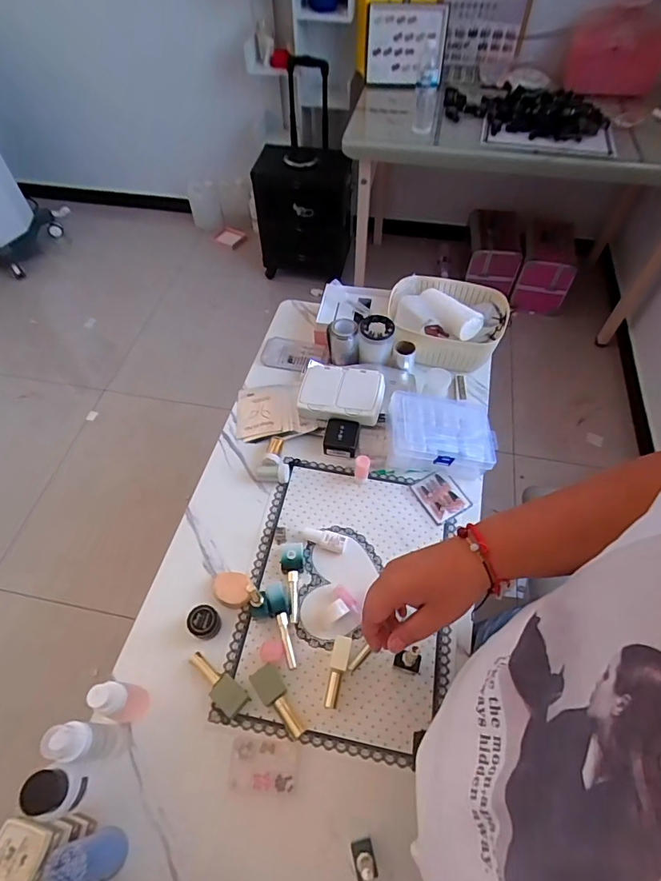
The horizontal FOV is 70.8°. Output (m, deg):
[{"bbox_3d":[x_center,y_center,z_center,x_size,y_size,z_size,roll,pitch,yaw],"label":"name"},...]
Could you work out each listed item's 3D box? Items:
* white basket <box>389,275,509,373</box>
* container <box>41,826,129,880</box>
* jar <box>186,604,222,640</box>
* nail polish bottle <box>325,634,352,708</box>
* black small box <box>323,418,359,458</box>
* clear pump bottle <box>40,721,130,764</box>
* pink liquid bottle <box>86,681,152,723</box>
[{"bbox_3d":[0.215,-0.221,0.880,0.213,0.082,0.160,10,57,7],"label":"white basket"},{"bbox_3d":[-0.241,0.419,0.463,0.047,0.091,0.043,0,56,0],"label":"container"},{"bbox_3d":[-0.168,0.242,0.617,0.038,0.029,0.038,0,56,0],"label":"jar"},{"bbox_3d":[0.009,0.292,0.587,0.022,0.028,0.081,11,57,7],"label":"nail polish bottle"},{"bbox_3d":[0.018,-0.003,0.777,0.054,0.042,0.055,9,57,7],"label":"black small box"},{"bbox_3d":[-0.258,0.323,0.498,0.036,0.130,0.035,5,57,4],"label":"clear pump bottle"},{"bbox_3d":[-0.240,0.300,0.534,0.034,0.095,0.040,20,59,13],"label":"pink liquid bottle"}]

